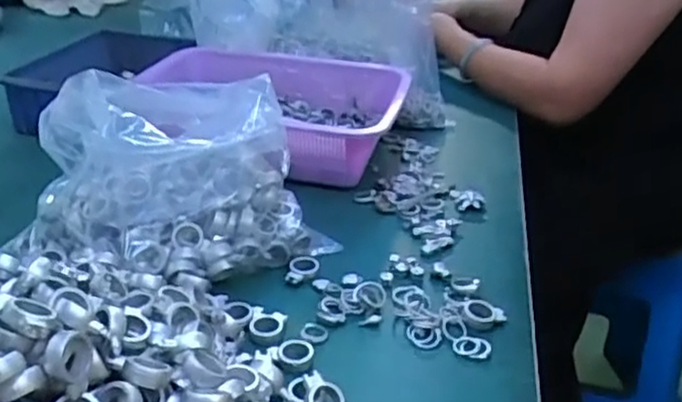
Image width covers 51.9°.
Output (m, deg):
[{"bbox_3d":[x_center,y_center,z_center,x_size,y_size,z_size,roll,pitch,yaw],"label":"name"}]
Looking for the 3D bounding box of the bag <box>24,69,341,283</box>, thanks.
[{"bbox_3d":[-0.136,-0.028,0.588,0.228,0.145,0.151,-11,33,-29],"label":"bag"}]

